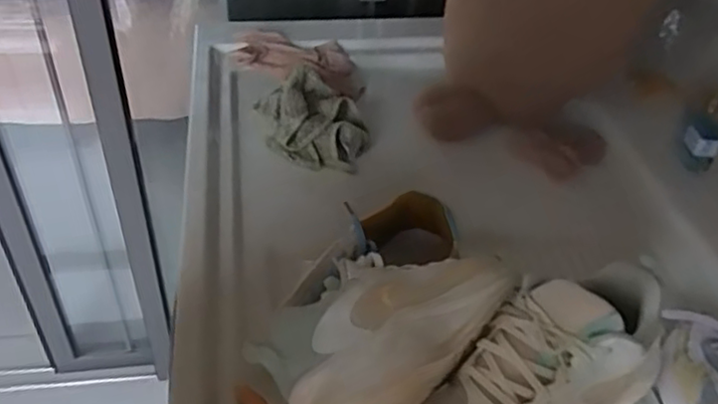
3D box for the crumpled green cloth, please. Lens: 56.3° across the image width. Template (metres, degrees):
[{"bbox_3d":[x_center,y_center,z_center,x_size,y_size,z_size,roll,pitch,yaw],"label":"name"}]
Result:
[{"bbox_3d":[-0.048,-0.087,0.769,0.126,0.034,0.101,46,65,5],"label":"crumpled green cloth"}]

